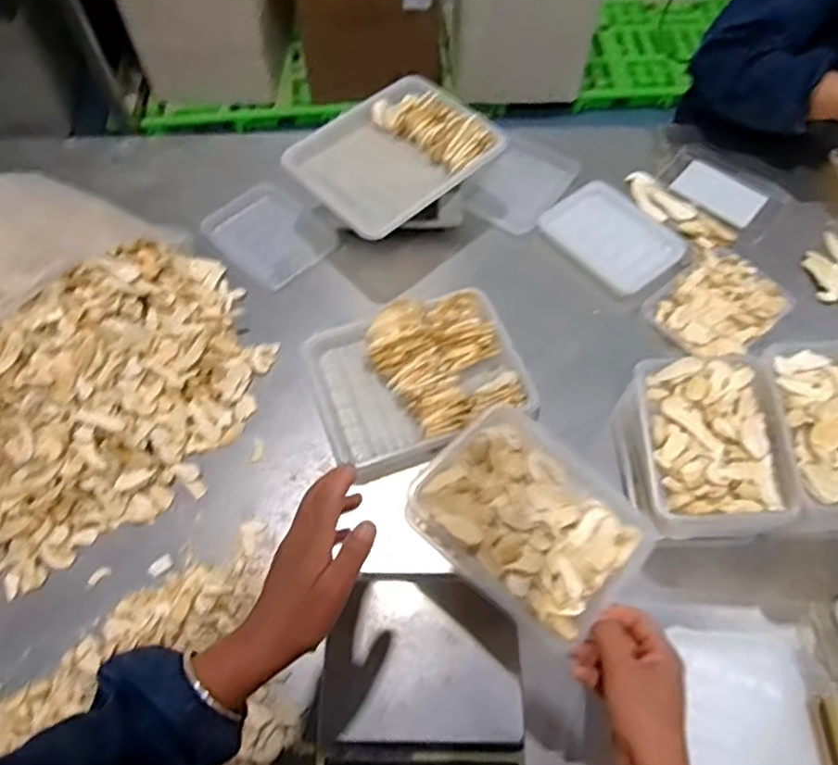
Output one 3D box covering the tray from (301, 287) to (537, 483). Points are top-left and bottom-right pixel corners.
[{"bbox_3d":[-0.004,-0.009,0.827,0.265,0.037,0.219,-23,63,-12],"label":"tray"}]

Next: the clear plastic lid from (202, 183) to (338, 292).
[{"bbox_3d":[-0.225,-0.223,0.976,0.185,0.023,0.148,34,66,18],"label":"clear plastic lid"}]

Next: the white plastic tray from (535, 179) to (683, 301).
[{"bbox_3d":[0.282,-0.216,0.941,0.136,0.029,0.179,-37,66,-18],"label":"white plastic tray"}]

